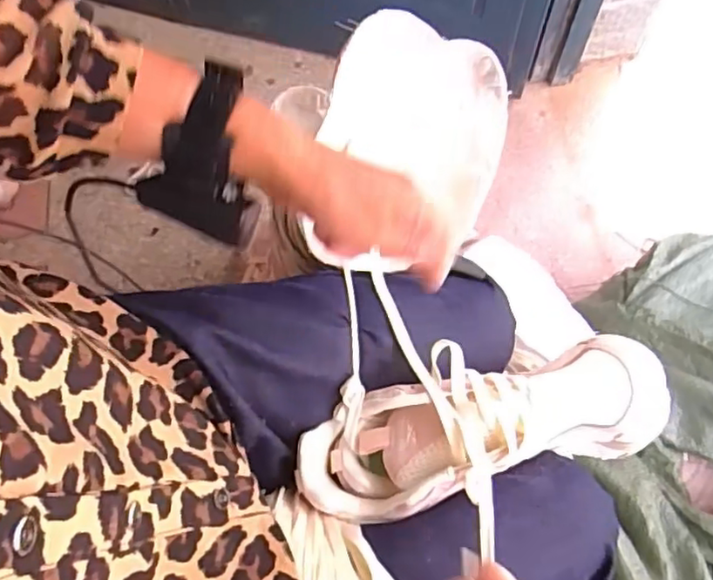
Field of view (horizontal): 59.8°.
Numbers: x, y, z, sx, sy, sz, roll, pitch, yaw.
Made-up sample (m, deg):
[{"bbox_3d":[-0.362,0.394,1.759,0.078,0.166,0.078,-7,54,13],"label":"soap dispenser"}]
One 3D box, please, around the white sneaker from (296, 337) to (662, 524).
[{"bbox_3d":[0.094,0.101,0.452,0.269,0.115,0.088,-13,68,1],"label":"white sneaker"}]

